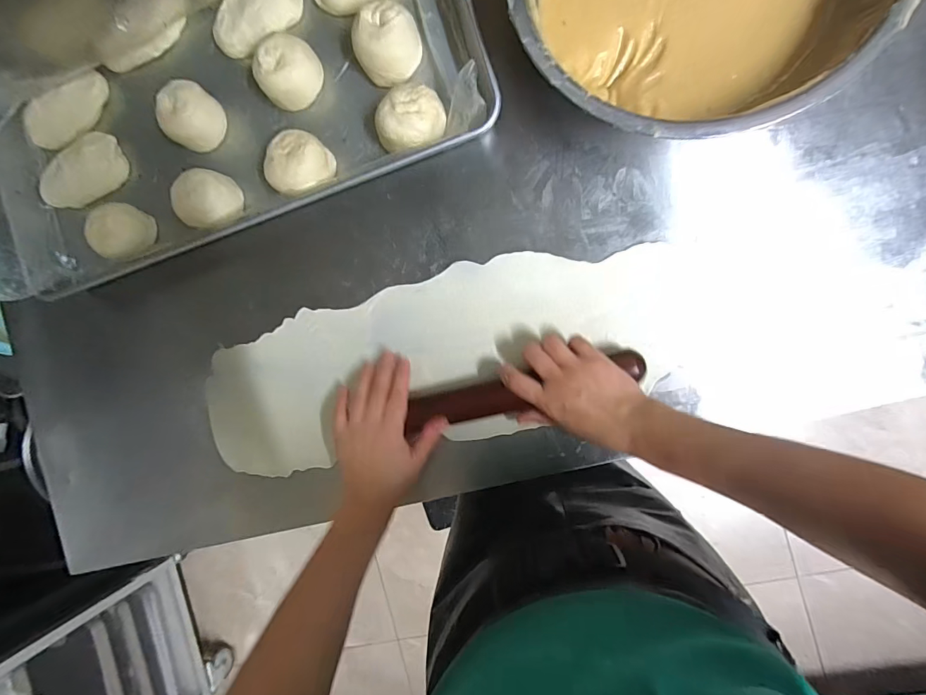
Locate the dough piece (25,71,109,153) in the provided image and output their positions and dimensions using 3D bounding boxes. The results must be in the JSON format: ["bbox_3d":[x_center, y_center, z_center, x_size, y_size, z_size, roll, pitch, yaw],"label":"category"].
[{"bbox_3d":[-0.479,-0.290,0.527,0.042,0.032,0.108,43,86,5],"label":"dough piece"}]

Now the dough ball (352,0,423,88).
[{"bbox_3d":[-0.078,-0.315,0.452,0.066,0.050,0.061,0,93,9],"label":"dough ball"}]

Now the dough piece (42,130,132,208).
[{"bbox_3d":[-0.467,-0.208,0.534,0.114,0.033,0.056,-32,88,9],"label":"dough piece"}]

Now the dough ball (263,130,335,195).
[{"bbox_3d":[-0.175,-0.197,0.479,0.063,0.050,0.066,0,93,9],"label":"dough ball"}]

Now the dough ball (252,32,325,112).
[{"bbox_3d":[-0.190,-0.299,0.473,0.061,0.048,0.071,42,98,5],"label":"dough ball"}]

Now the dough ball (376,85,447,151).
[{"bbox_3d":[-0.055,-0.236,0.456,0.078,0.047,0.062,-4,92,9],"label":"dough ball"}]

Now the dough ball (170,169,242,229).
[{"bbox_3d":[-0.293,-0.168,0.495,0.067,0.049,0.067,25,96,7],"label":"dough ball"}]

